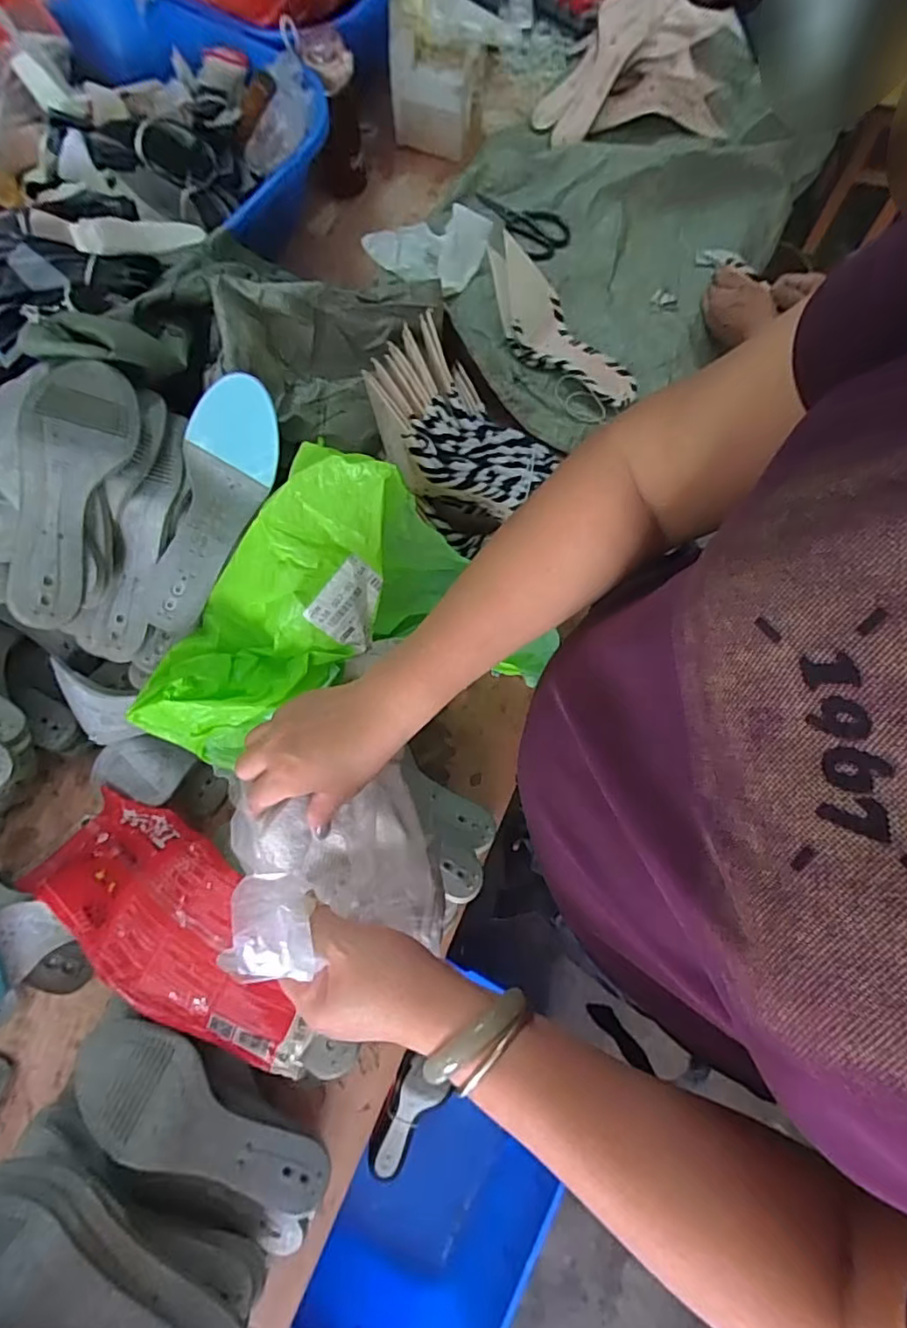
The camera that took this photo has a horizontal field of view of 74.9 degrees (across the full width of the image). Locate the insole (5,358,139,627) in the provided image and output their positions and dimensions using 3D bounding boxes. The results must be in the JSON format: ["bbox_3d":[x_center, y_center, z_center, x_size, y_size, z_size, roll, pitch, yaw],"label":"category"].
[{"bbox_3d":[-0.339,-0.152,0.515,0.058,0.083,0.237,20,94,44],"label":"insole"}]

